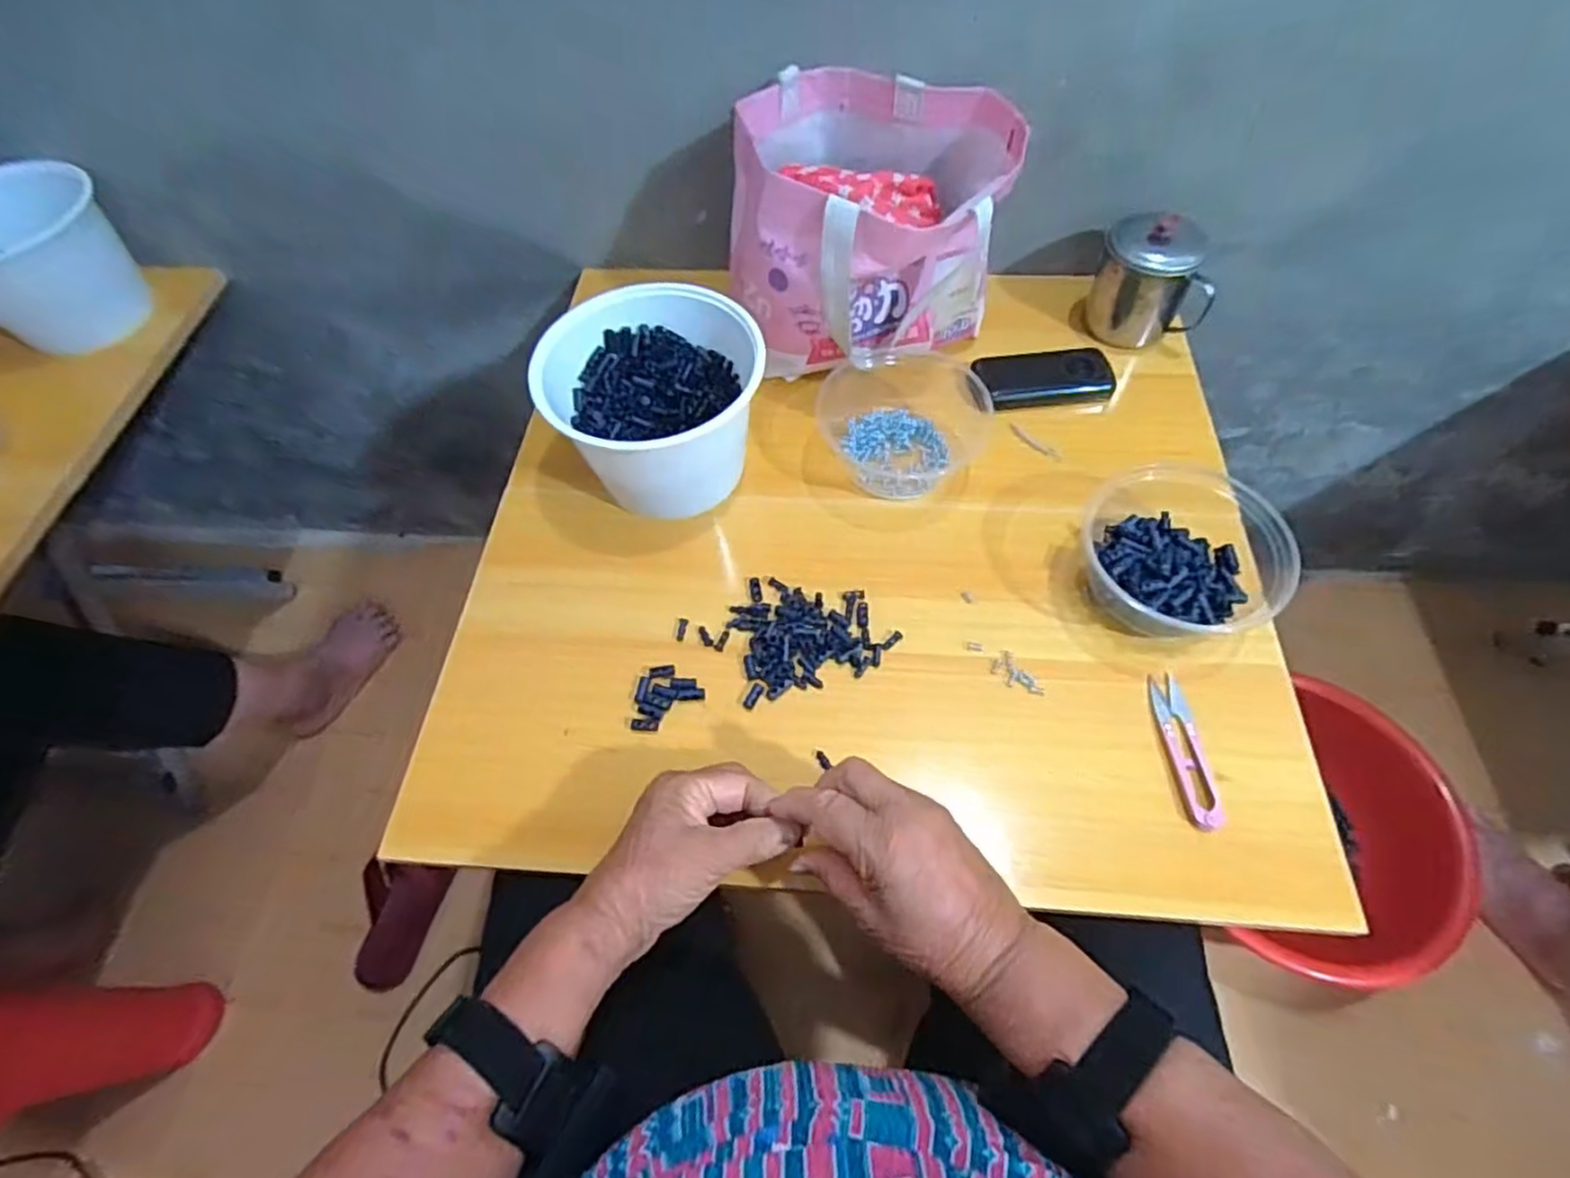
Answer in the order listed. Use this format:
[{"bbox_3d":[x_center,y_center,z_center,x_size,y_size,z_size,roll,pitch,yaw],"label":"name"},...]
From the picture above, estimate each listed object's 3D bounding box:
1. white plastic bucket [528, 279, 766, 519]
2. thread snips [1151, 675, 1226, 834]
[{"bbox_3d":[-0.104,-0.149,0.574,0.157,0.125,0.152,-2,60,3],"label":"white plastic bucket"},{"bbox_3d":[0.262,0.105,0.468,0.027,0.008,0.101,-3,60,2],"label":"thread snips"}]

